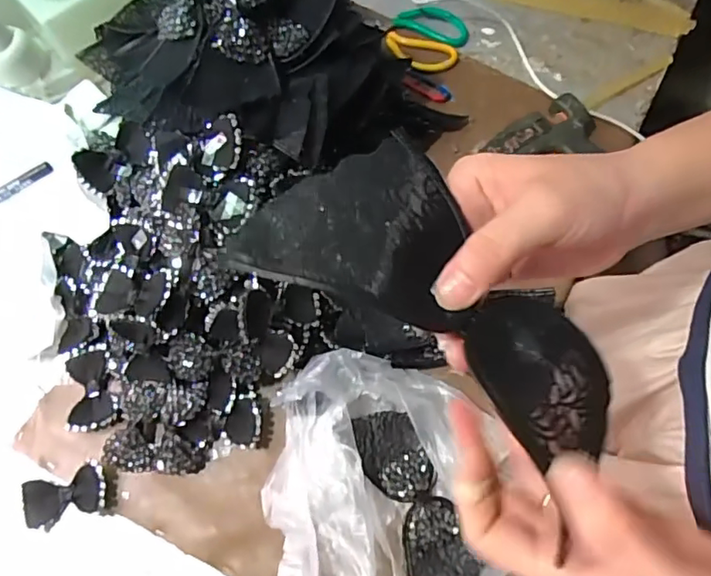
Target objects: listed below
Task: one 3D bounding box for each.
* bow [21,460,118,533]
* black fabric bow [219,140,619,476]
[{"bbox_3d":[-0.294,0.213,0.582,0.092,0.025,0.051,-14,71,-4],"label":"bow"},{"bbox_3d":[0.042,-0.001,0.247,0.170,0.025,0.090,35,74,-4],"label":"black fabric bow"}]

